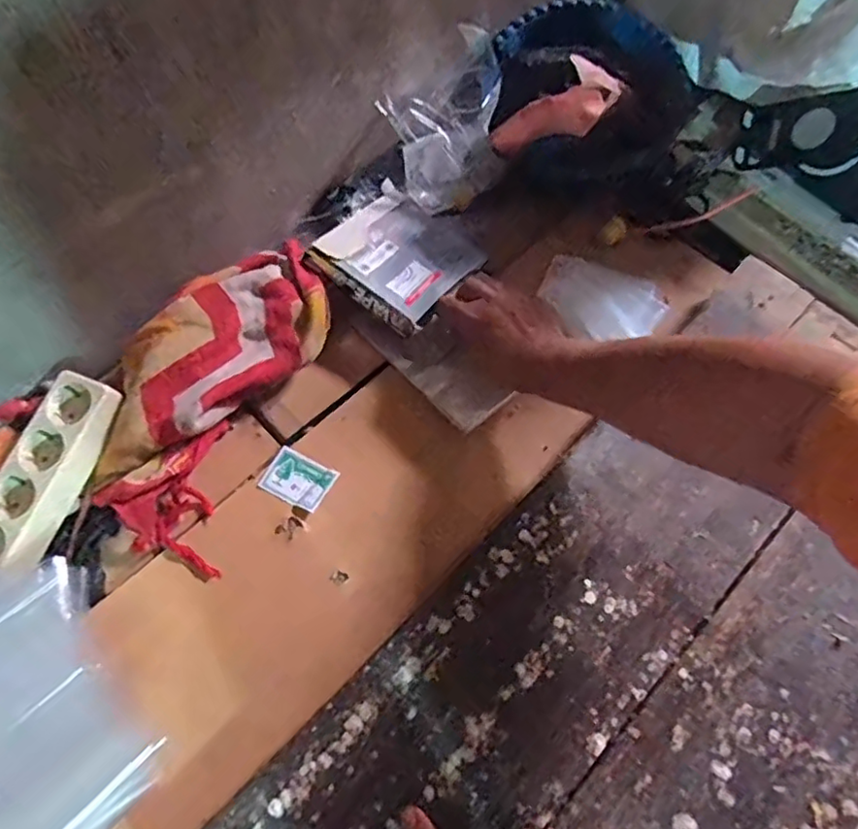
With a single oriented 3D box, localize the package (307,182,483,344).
[{"bbox_3d":[-0.027,-0.171,0.641,0.137,0.024,0.160,34,57,7],"label":"package"}]

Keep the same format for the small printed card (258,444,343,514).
[{"bbox_3d":[-0.121,0.060,0.574,0.061,0.005,0.046,27,69,10],"label":"small printed card"}]

